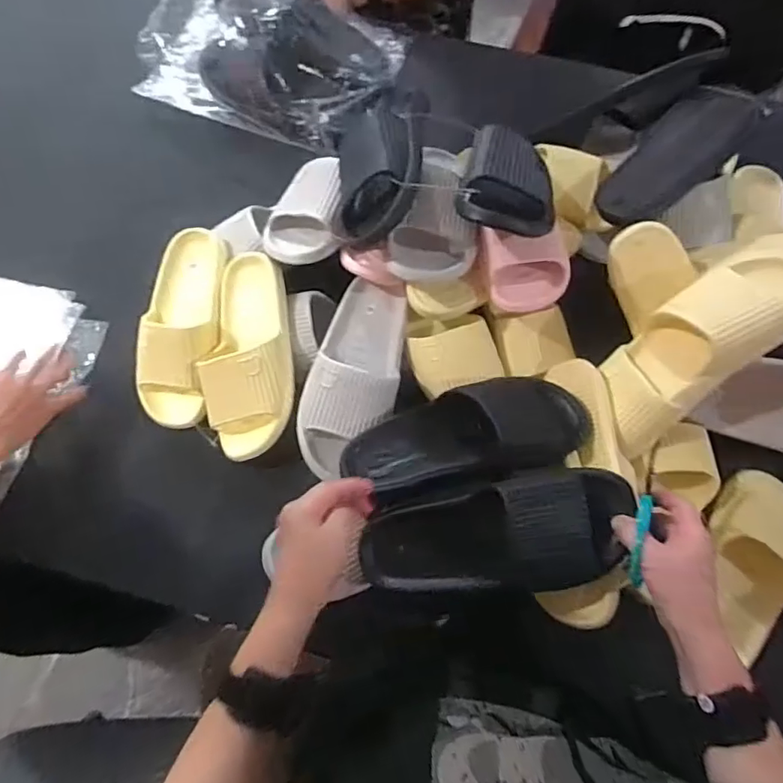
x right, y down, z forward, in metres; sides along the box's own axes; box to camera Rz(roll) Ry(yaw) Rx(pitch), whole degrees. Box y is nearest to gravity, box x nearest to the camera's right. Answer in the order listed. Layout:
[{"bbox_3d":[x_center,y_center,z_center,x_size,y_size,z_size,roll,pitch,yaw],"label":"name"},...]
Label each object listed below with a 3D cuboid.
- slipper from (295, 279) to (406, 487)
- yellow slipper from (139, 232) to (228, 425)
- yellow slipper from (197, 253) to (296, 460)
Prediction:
[{"bbox_3d":[-0.043,-0.022,0.653,0.105,0.063,0.232,19,70,7],"label":"slipper"},{"bbox_3d":[-0.262,-0.078,0.707,0.098,0.079,0.248,2,69,0],"label":"yellow slipper"},{"bbox_3d":[-0.176,-0.047,0.680,0.109,0.070,0.245,-8,69,-3],"label":"yellow slipper"}]

